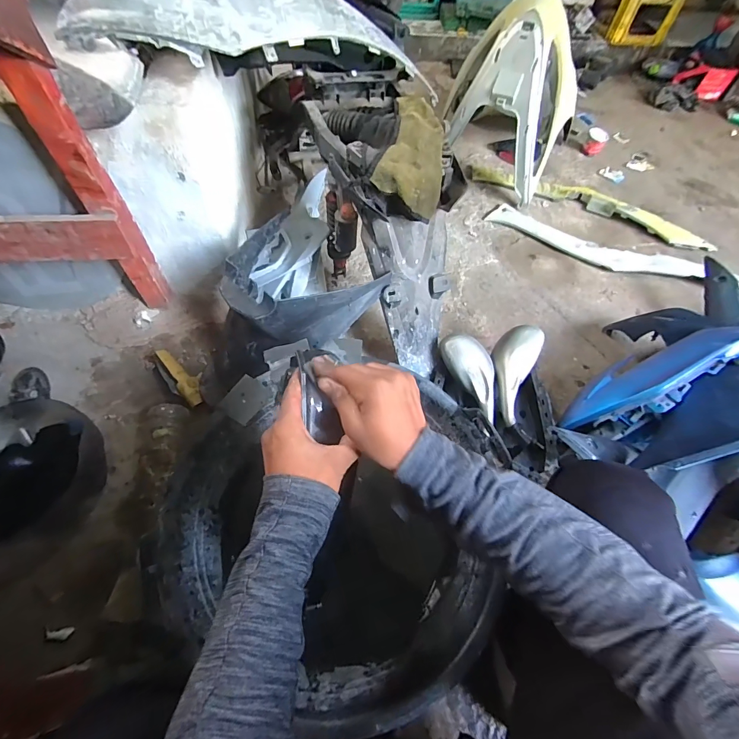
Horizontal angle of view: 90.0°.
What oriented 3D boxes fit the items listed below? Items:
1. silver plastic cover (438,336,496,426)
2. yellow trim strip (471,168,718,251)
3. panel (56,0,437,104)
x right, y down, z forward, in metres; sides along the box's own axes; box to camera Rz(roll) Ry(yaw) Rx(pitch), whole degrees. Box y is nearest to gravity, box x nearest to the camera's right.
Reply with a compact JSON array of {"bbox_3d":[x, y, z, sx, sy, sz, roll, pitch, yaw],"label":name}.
[{"bbox_3d":[0.240,0.010,0.834,0.083,0.052,0.201,-26,83,-18],"label":"silver plastic cover"},{"bbox_3d":[0.761,-0.591,1.306,0.829,0.041,0.114,26,60,14],"label":"yellow trim strip"},{"bbox_3d":[-0.178,-0.598,0.646,0.604,0.177,0.149,-27,62,-18],"label":"panel"}]

